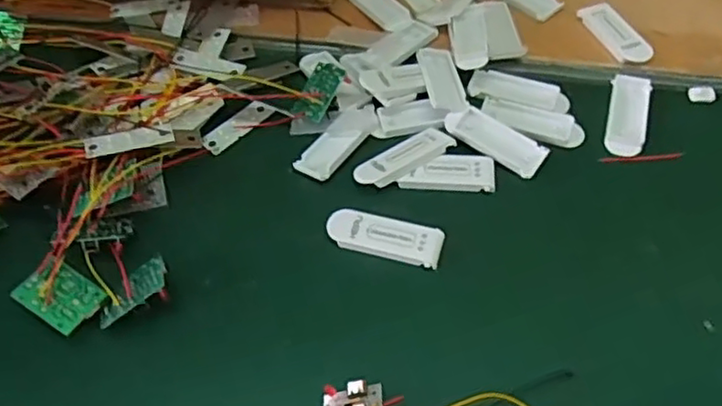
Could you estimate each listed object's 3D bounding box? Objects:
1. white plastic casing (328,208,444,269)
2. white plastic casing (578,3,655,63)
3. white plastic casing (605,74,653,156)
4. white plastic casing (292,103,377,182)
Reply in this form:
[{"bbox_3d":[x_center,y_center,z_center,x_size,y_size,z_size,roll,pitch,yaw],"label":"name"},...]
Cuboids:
[{"bbox_3d":[0.011,0.016,0.323,0.057,0.004,0.020,12,55,12],"label":"white plastic casing"},{"bbox_3d":[0.156,-0.104,0.400,0.023,0.007,0.053,-20,55,-12],"label":"white plastic casing"},{"bbox_3d":[0.151,-0.051,0.366,0.020,0.004,0.059,12,55,12],"label":"white plastic casing"},{"bbox_3d":[-0.012,-0.035,0.362,0.023,0.004,0.056,29,60,22],"label":"white plastic casing"}]

